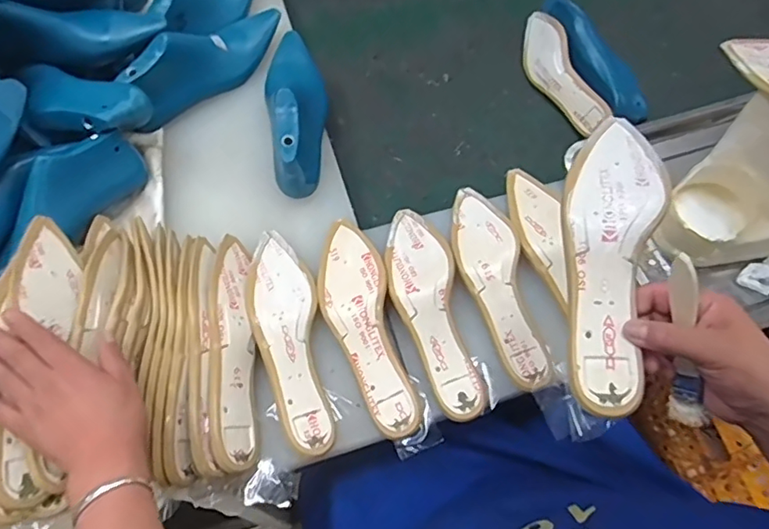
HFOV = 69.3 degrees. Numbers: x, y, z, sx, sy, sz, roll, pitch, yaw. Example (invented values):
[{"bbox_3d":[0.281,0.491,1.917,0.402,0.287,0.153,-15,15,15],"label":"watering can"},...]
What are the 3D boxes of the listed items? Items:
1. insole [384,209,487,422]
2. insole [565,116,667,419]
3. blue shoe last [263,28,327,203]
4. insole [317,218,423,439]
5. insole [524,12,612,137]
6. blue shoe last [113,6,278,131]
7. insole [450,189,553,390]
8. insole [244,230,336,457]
[{"bbox_3d":[0.047,0.042,0.620,0.076,0.029,0.256,-10,62,-4],"label":"insole"},{"bbox_3d":[0.178,-0.015,0.442,0.070,0.037,0.257,10,70,6],"label":"insole"},{"bbox_3d":[-0.118,-0.222,0.733,0.083,0.093,0.270,-7,61,-3],"label":"blue shoe last"},{"bbox_3d":[-0.027,0.058,0.612,0.075,0.029,0.259,-13,62,-6],"label":"insole"},{"bbox_3d":[0.276,-0.299,0.866,0.045,0.080,0.269,-1,58,-44],"label":"insole"},{"bbox_3d":[-0.246,-0.293,0.779,0.073,0.090,0.265,36,68,19],"label":"blue shoe last"},{"bbox_3d":[0.126,0.013,0.641,0.076,0.032,0.261,-5,61,-2],"label":"insole"},{"bbox_3d":[-0.106,0.072,0.606,0.071,0.041,0.260,-12,62,-5],"label":"insole"}]

